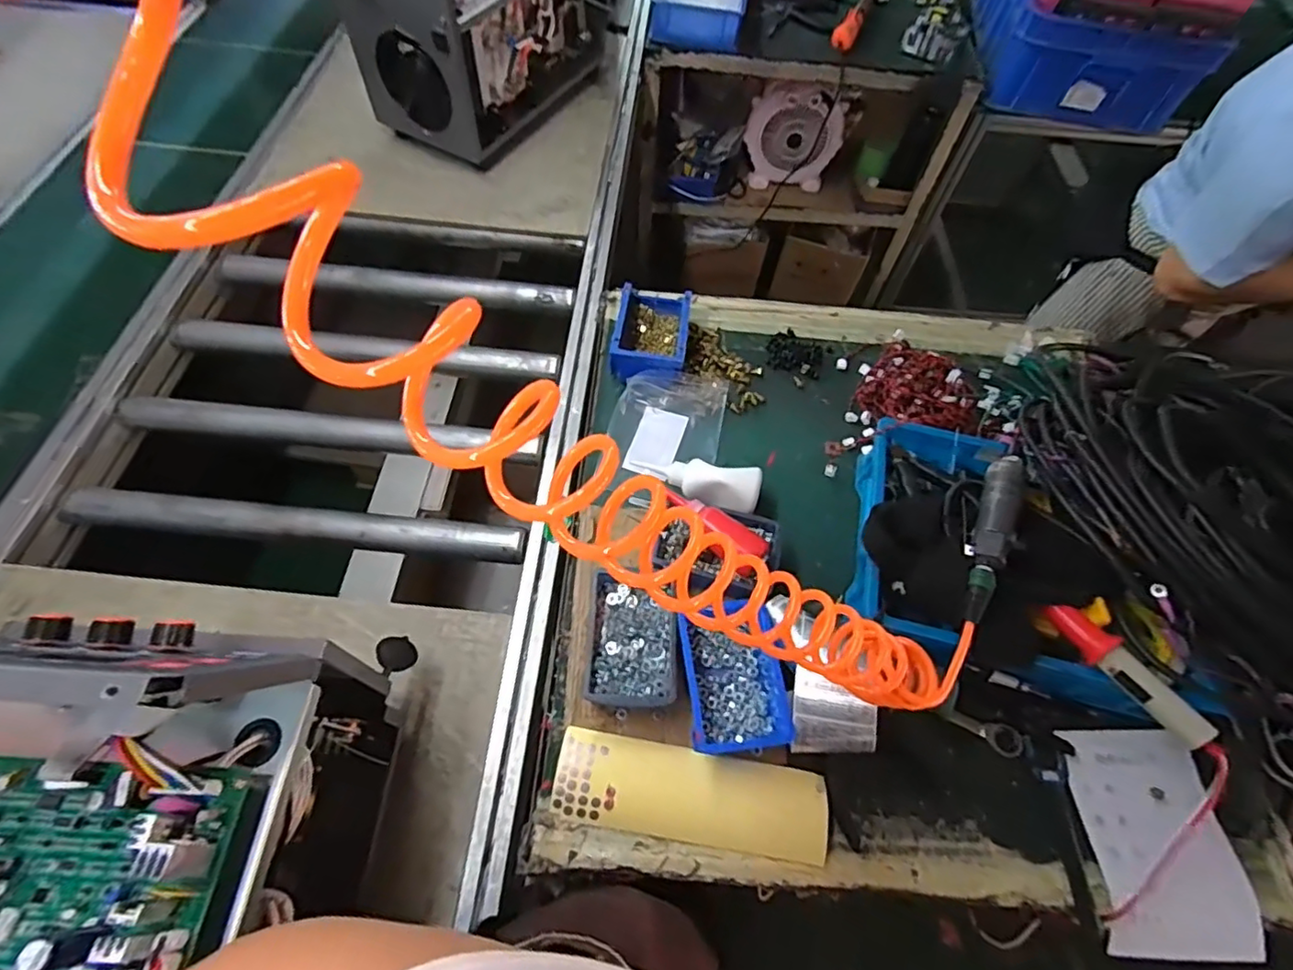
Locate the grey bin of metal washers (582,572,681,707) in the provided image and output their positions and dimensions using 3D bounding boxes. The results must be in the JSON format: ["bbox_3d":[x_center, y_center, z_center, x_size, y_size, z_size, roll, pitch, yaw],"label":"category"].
[{"bbox_3d":[-0.013,0.168,0.654,0.093,0.046,0.146,4,60,0],"label":"grey bin of metal washers"}]

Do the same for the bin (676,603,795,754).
[{"bbox_3d":[0.092,0.200,0.634,0.106,0.050,0.149,-3,60,-4],"label":"bin"}]

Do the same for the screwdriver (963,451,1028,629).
[{"bbox_3d":[0.374,0.047,0.640,0.036,0.032,0.227,26,62,12],"label":"screwdriver"}]

